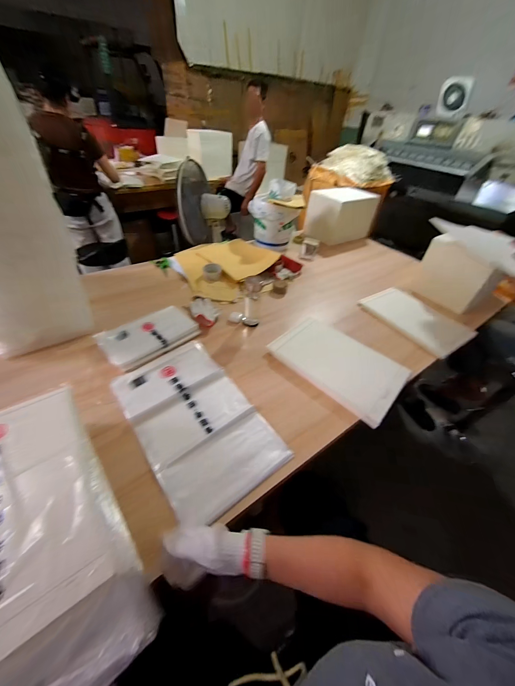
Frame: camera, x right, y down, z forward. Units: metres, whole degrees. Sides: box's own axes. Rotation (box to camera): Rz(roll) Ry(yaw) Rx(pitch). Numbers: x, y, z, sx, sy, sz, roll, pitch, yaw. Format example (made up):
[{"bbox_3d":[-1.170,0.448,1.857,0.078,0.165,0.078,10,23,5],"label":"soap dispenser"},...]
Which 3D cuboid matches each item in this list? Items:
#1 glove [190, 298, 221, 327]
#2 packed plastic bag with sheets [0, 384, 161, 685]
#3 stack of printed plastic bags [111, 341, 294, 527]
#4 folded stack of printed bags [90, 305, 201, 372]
[{"bbox_3d":[-0.213,-0.141,1.024,0.108,0.044,0.206,-12,46,-17],"label":"glove"},{"bbox_3d":[-0.389,0.283,0.381,0.286,0.057,0.495,-28,54,-28],"label":"packed plastic bag with sheets"},{"bbox_3d":[-0.171,0.195,0.695,0.288,0.025,0.489,-27,53,-28],"label":"stack of printed plastic bags"},{"bbox_3d":[-0.383,-0.031,0.905,0.302,0.041,0.212,-32,55,-32],"label":"folded stack of printed bags"}]

